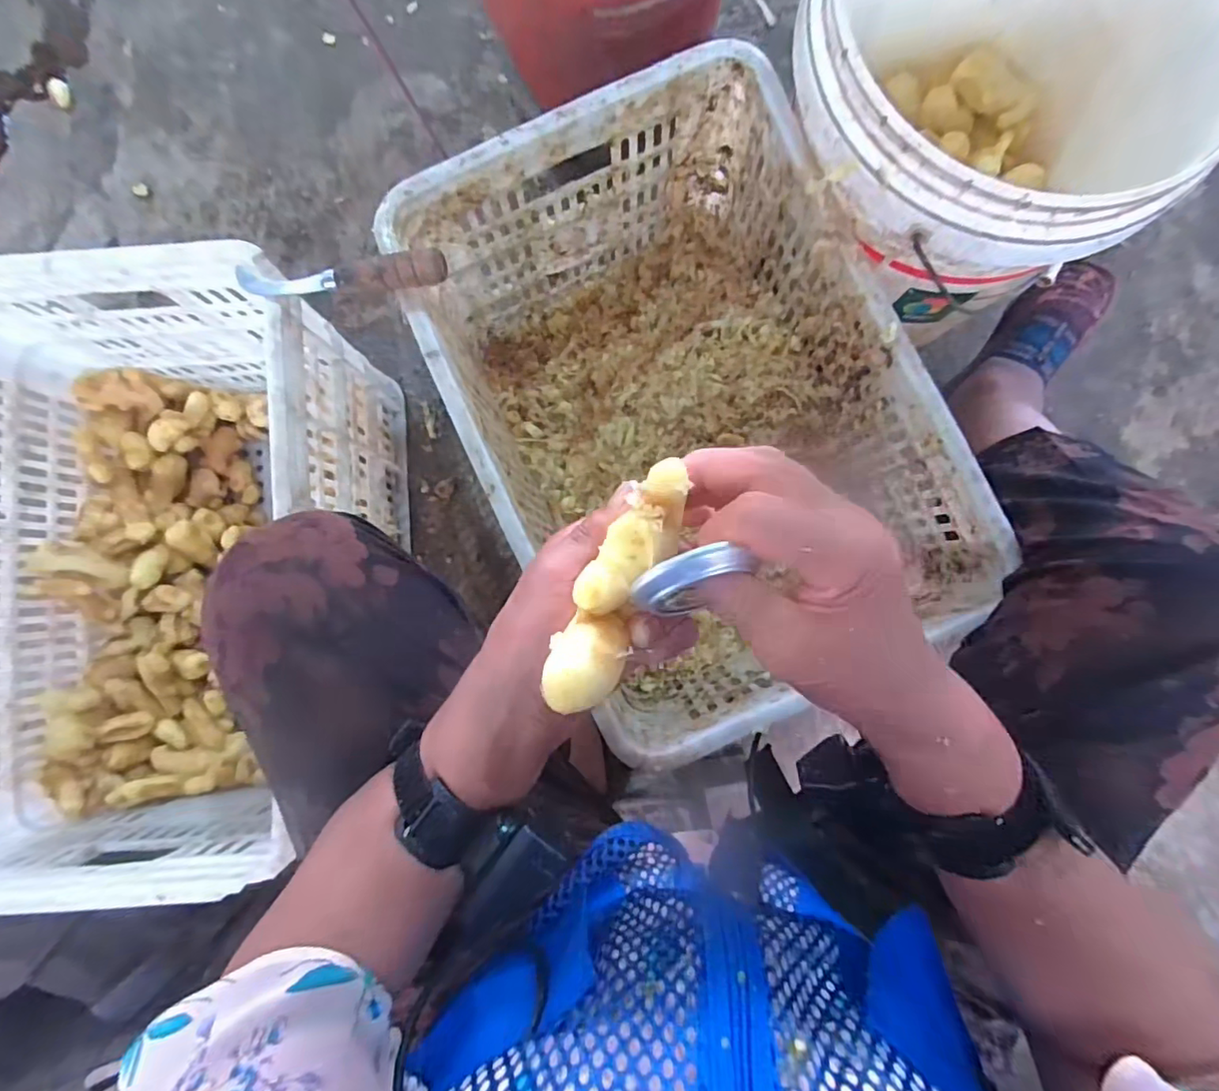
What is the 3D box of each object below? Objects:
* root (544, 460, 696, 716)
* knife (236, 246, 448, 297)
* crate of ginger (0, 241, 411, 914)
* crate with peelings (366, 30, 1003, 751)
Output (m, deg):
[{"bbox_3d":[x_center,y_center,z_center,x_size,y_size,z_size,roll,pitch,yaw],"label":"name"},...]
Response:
[{"bbox_3d":[0.006,0.018,0.245,0.031,0.037,0.110,25,82,1],"label":"root"},{"bbox_3d":[-0.219,-0.219,0.447,0.182,0.027,0.023,1,86,14],"label":"knife"},{"bbox_3d":[-0.435,0.014,0.579,0.350,0.297,0.539,-4,87,-1],"label":"crate of ginger"},{"bbox_3d":[0.059,-0.126,0.569,0.360,0.268,0.493,-25,87,-2],"label":"crate with peelings"}]

